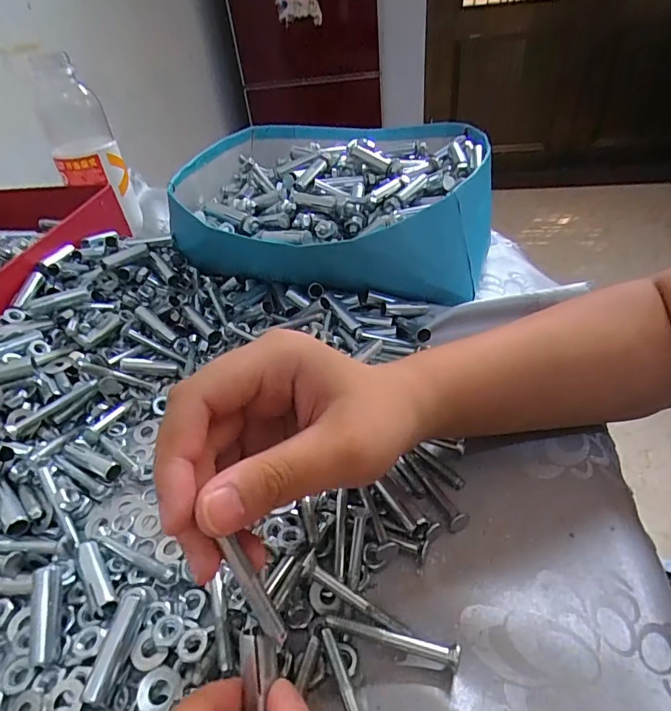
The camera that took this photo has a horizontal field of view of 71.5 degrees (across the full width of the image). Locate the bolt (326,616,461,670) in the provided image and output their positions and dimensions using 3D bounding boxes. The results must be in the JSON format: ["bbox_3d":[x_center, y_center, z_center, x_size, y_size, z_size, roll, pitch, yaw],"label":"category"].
[{"bbox_3d":[0.024,0.121,0.197,0.055,0.009,0.007,4,41,13],"label":"bolt"}]

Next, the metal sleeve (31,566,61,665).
[{"bbox_3d":[-0.131,0.116,0.211,0.010,0.009,0.039,-11,62,-8],"label":"metal sleeve"}]

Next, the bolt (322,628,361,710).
[{"bbox_3d":[0.007,0.136,0.182,0.008,0.009,0.052,-22,42,-17],"label":"bolt"}]

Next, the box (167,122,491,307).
[{"bbox_3d":[-0.003,-0.159,0.447,0.263,0.078,0.284,-1,40,7],"label":"box"}]

